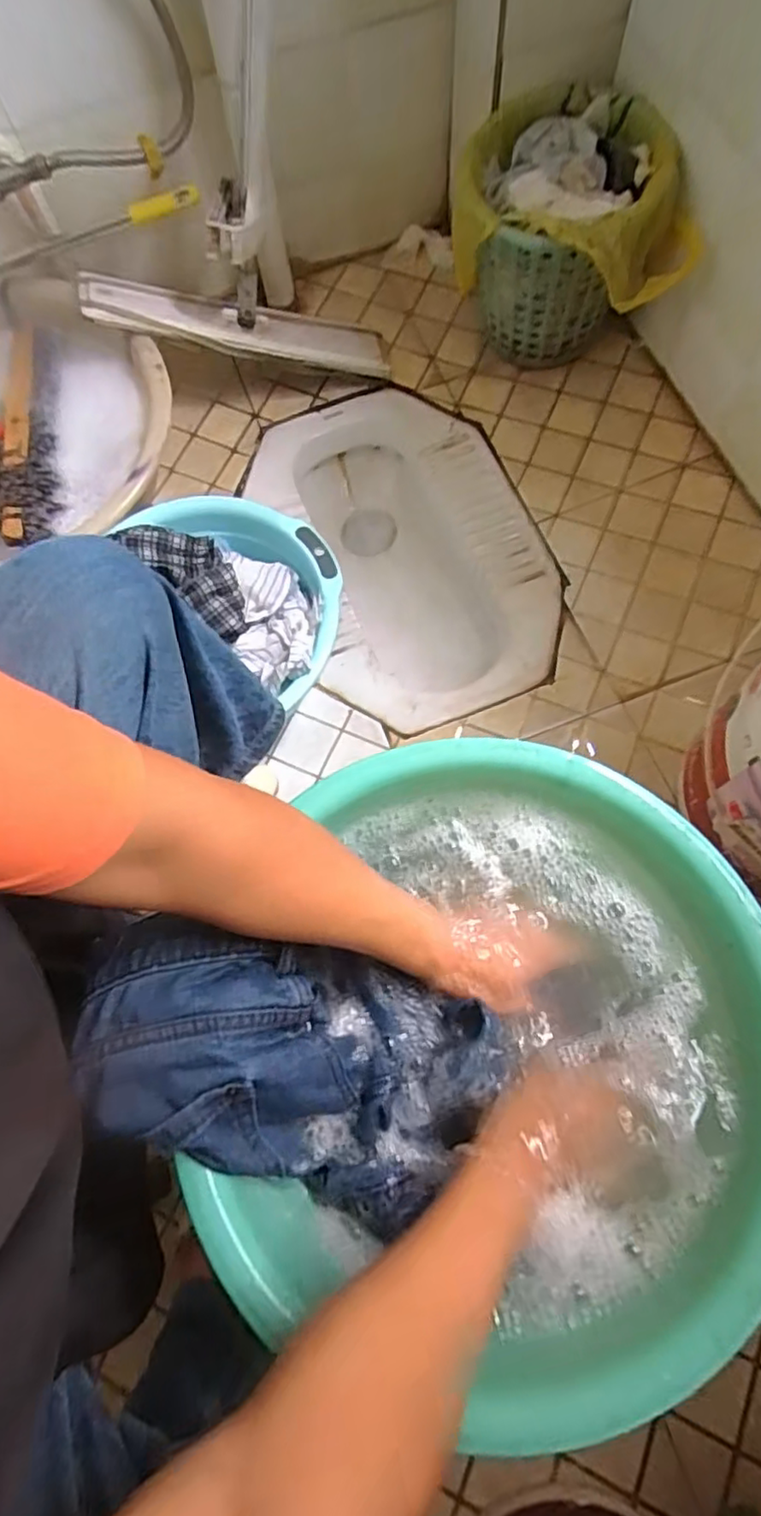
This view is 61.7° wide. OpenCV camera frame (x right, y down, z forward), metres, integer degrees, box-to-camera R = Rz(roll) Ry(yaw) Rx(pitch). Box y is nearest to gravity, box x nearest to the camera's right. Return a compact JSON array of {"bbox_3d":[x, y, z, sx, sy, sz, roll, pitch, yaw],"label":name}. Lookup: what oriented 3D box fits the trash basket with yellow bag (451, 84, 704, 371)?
[{"bbox_3d":[0.274,-0.734,0.904,0.308,0.199,0.291,0,74,2],"label":"trash basket with yellow bag"}]

